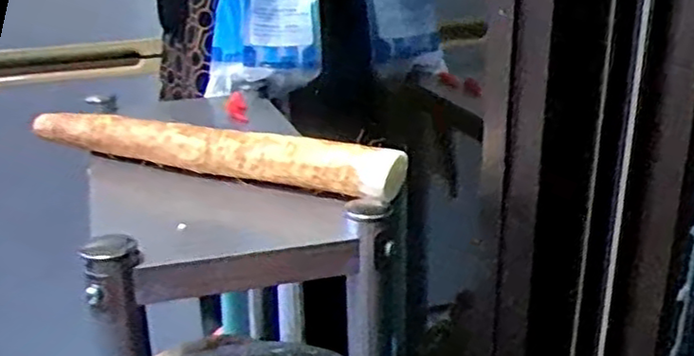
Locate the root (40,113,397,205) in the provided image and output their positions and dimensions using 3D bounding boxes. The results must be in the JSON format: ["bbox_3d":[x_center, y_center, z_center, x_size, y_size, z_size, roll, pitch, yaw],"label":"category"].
[{"bbox_3d":[-0.114,-0.022,0.564,0.328,0.036,0.034,8,23,24],"label":"root"}]

